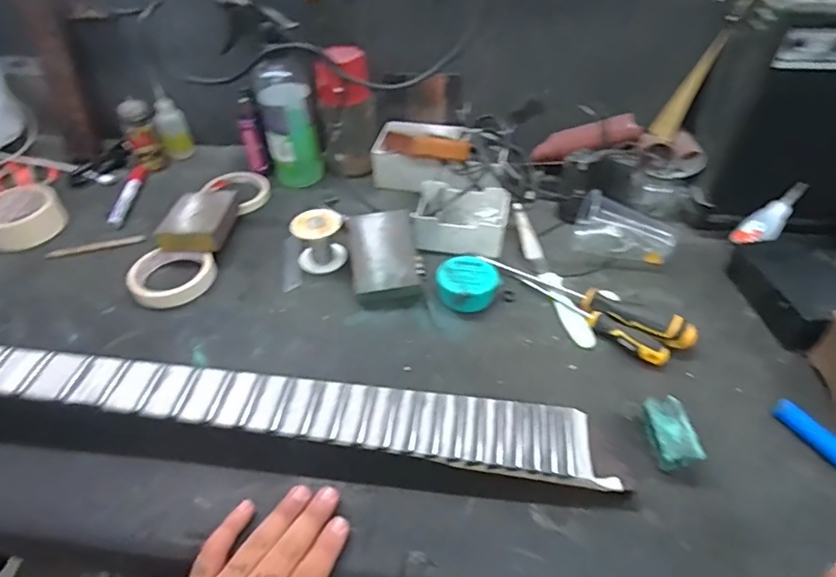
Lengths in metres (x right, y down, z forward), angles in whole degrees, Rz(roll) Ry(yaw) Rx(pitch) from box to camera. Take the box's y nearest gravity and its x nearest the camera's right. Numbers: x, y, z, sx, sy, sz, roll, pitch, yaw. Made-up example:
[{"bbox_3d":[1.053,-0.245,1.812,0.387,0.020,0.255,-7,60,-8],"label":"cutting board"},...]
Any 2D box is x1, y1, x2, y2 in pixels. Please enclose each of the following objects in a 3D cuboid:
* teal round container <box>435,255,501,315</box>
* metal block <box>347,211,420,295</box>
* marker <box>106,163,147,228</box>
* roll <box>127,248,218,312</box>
[{"bbox_3d":[0.054,-0.007,0.575,0.065,0.026,0.062,-2,44,2],"label":"teal round container"},{"bbox_3d":[-0.039,-0.038,0.597,0.071,0.032,0.100,-8,65,-1],"label":"metal block"},{"bbox_3d":[-0.405,-0.128,0.733,0.022,0.018,0.129,-6,44,-3],"label":"marker"},{"bbox_3d":[-0.287,-0.018,0.612,0.094,0.020,0.094,-2,44,2],"label":"roll"}]

